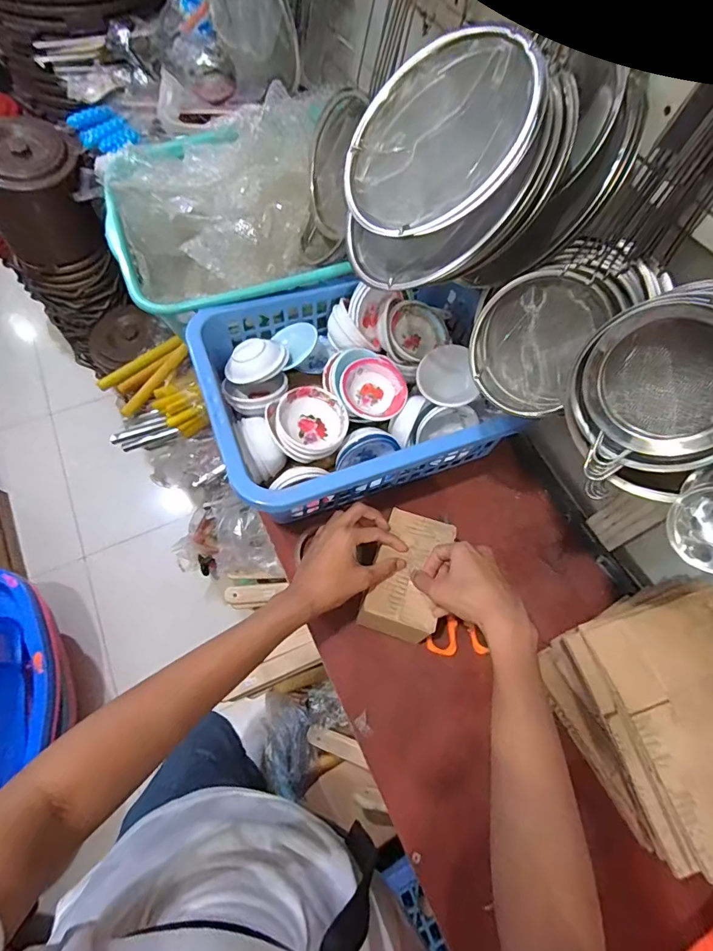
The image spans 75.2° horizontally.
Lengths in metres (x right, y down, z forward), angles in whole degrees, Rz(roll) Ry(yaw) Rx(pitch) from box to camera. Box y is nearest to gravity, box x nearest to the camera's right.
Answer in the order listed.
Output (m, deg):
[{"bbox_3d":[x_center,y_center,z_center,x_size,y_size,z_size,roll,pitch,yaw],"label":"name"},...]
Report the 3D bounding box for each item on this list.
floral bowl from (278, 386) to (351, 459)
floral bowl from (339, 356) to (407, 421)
[{"bbox_3d":[-0.058,-0.068,0.599,0.086,0.040,0.086,5,68,-13],"label":"floral bowl"},{"bbox_3d":[0.021,-0.114,0.623,0.084,0.037,0.080,0,89,-8],"label":"floral bowl"}]

